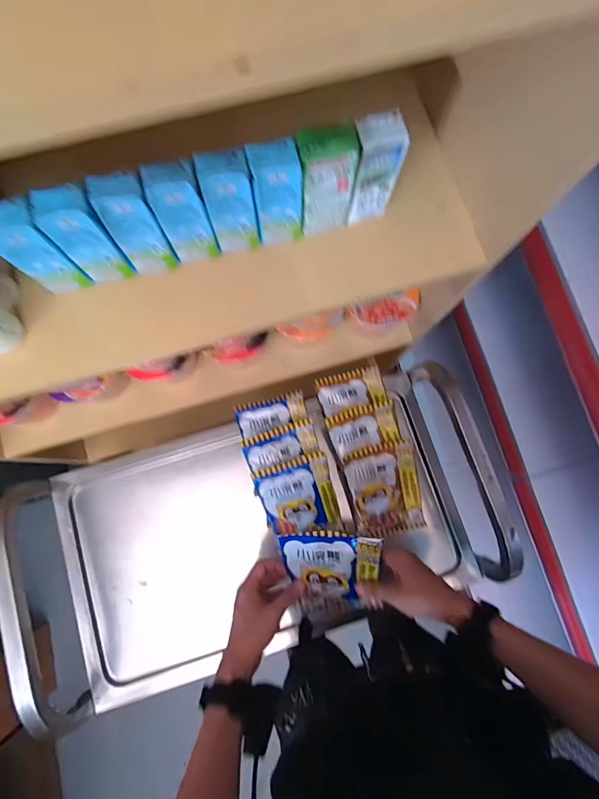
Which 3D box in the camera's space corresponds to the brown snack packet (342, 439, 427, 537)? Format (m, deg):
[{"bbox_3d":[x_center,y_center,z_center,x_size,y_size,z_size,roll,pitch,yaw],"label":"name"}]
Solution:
[{"bbox_3d":[0.149,0.157,0.695,0.121,0.012,0.155,-11,96,-4],"label":"brown snack packet"}]

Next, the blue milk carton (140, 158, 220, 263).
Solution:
[{"bbox_3d":[-0.125,-0.198,0.436,0.049,0.122,0.035,-16,80,-4],"label":"blue milk carton"}]

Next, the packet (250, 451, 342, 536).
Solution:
[{"bbox_3d":[-0.001,0.170,0.682,0.122,0.023,0.139,-16,100,-3],"label":"packet"}]

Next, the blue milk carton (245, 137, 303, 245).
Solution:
[{"bbox_3d":[-0.025,-0.225,0.441,0.051,0.116,0.032,-12,79,-3],"label":"blue milk carton"}]

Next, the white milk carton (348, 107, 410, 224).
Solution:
[{"bbox_3d":[0.083,-0.255,0.448,0.048,0.118,0.034,-11,79,-3],"label":"white milk carton"}]

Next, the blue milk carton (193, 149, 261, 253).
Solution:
[{"bbox_3d":[-0.075,-0.212,0.439,0.049,0.119,0.030,-12,79,-3],"label":"blue milk carton"}]

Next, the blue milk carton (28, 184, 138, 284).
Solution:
[{"bbox_3d":[-0.225,-0.173,0.430,0.055,0.118,0.034,-6,79,-2],"label":"blue milk carton"}]

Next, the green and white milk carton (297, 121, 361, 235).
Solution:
[{"bbox_3d":[0.028,-0.239,0.441,0.058,0.123,0.034,-18,80,-4],"label":"green and white milk carton"}]

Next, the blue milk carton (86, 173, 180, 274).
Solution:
[{"bbox_3d":[-0.174,-0.186,0.433,0.051,0.120,0.036,-10,79,-3],"label":"blue milk carton"}]

